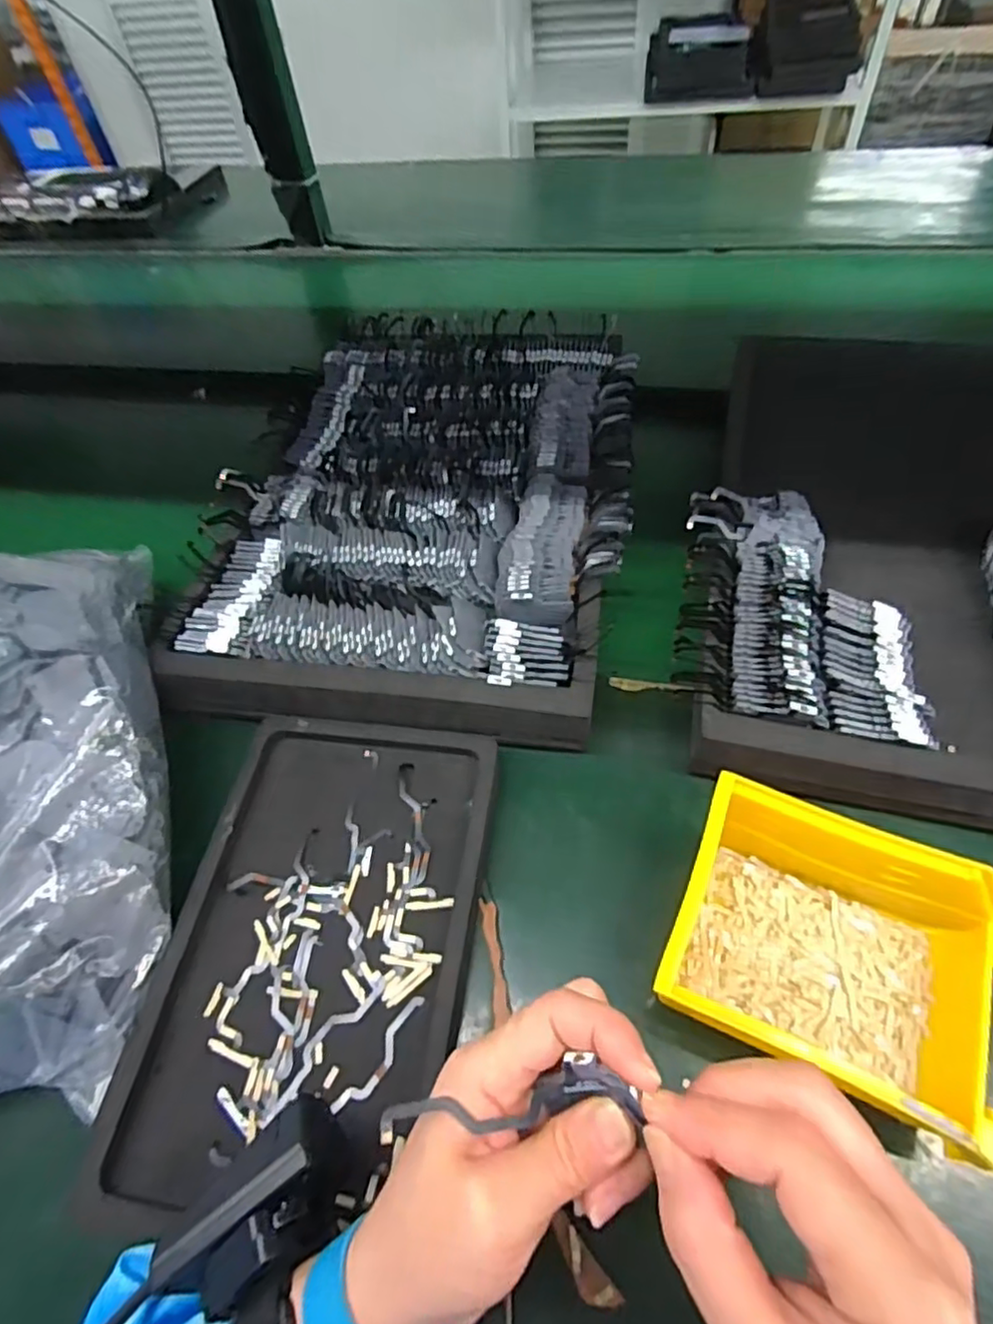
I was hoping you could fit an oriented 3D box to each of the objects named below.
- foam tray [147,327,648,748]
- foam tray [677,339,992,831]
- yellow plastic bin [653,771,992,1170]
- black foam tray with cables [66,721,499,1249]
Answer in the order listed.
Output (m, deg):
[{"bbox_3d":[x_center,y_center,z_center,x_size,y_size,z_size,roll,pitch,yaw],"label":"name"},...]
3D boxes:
[{"bbox_3d":[-0.052,-0.133,0.521,0.306,0.065,0.427,4,54,9],"label":"foam tray"},{"bbox_3d":[0.307,-0.101,0.453,0.323,0.063,0.463,9,55,12],"label":"foam tray"},{"bbox_3d":[0.153,0.135,0.294,0.136,0.075,0.103,18,57,18],"label":"yellow plastic bin"},{"bbox_3d":[-0.095,0.149,0.342,0.161,0.026,0.245,5,54,10],"label":"black foam tray with cables"}]

